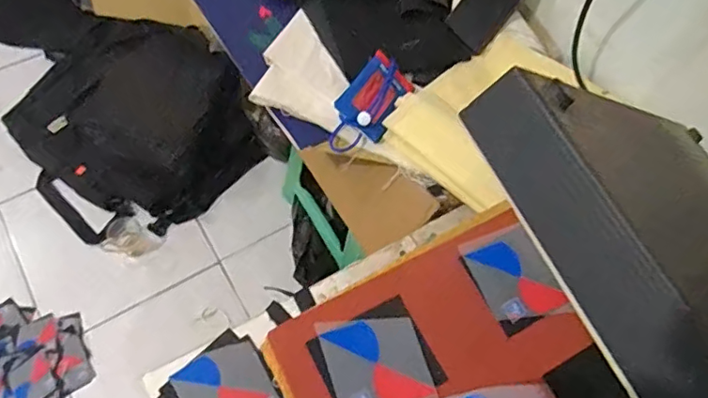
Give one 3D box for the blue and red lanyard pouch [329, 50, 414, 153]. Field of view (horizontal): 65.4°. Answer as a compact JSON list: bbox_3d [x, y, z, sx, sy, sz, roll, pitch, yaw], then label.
[{"bbox_3d":[0.022,-0.128,0.740,0.075,0.049,0.152,36,65,-7],"label":"blue and red lanyard pouch"}]

